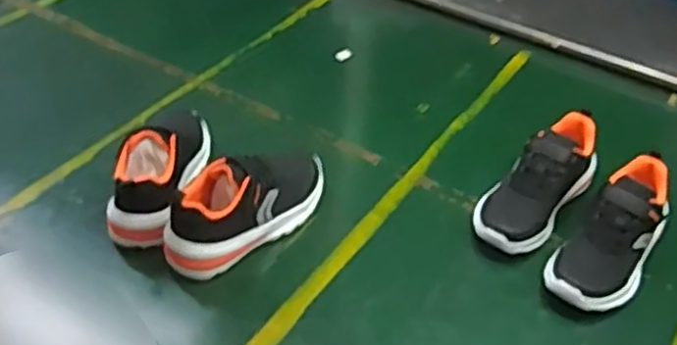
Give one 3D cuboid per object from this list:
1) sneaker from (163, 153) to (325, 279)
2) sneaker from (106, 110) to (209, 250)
[{"bbox_3d":[-0.100,0.035,0.795,0.201,0.104,0.071,-25,48,-33],"label":"sneaker"},{"bbox_3d":[-0.205,-0.010,0.829,0.067,0.105,0.189,10,39,5],"label":"sneaker"}]

